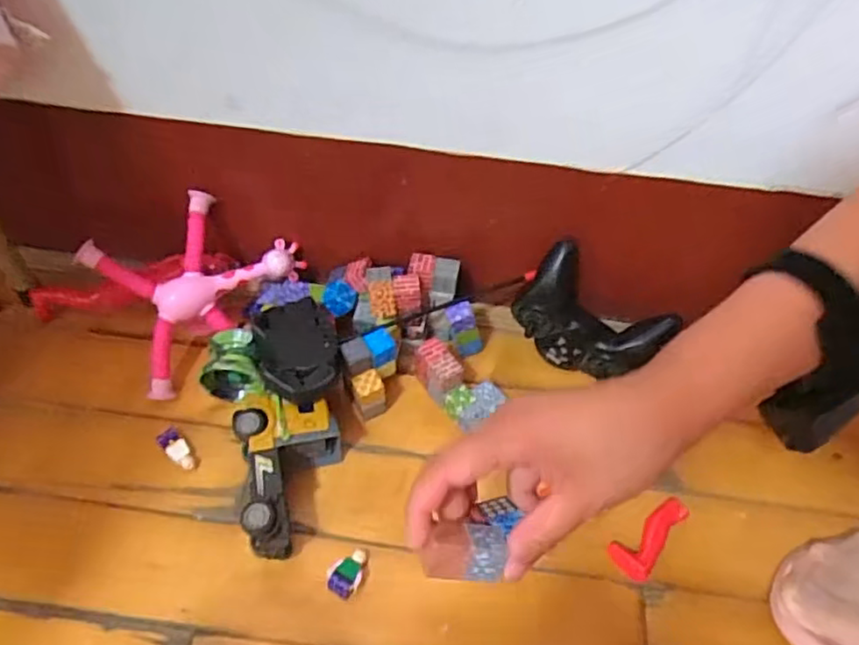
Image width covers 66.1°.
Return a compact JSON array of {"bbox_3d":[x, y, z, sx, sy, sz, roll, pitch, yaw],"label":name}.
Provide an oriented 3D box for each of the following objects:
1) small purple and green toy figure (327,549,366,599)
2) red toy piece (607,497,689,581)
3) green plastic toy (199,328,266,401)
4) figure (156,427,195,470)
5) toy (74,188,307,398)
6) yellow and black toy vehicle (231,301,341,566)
[{"bbox_3d":[-0.056,0.172,0.456,0.023,0.014,0.033,26,54,17],"label":"small purple and green toy figure"},{"bbox_3d":[0.164,0.156,0.480,0.072,0.011,0.030,-30,58,-24],"label":"red toy piece"},{"bbox_3d":[-0.160,0.038,0.529,0.046,0.055,0.041,-13,53,-13],"label":"green plastic toy"},{"bbox_3d":[-0.194,0.098,0.508,0.016,0.012,0.038,-35,61,-27],"label":"figure"},{"bbox_3d":[-0.188,-0.034,0.548,0.154,0.113,0.085,-35,61,-27],"label":"toy"},{"bbox_3d":[-0.105,0.069,0.499,0.068,0.070,0.198,-5,51,-7],"label":"yellow and black toy vehicle"}]

